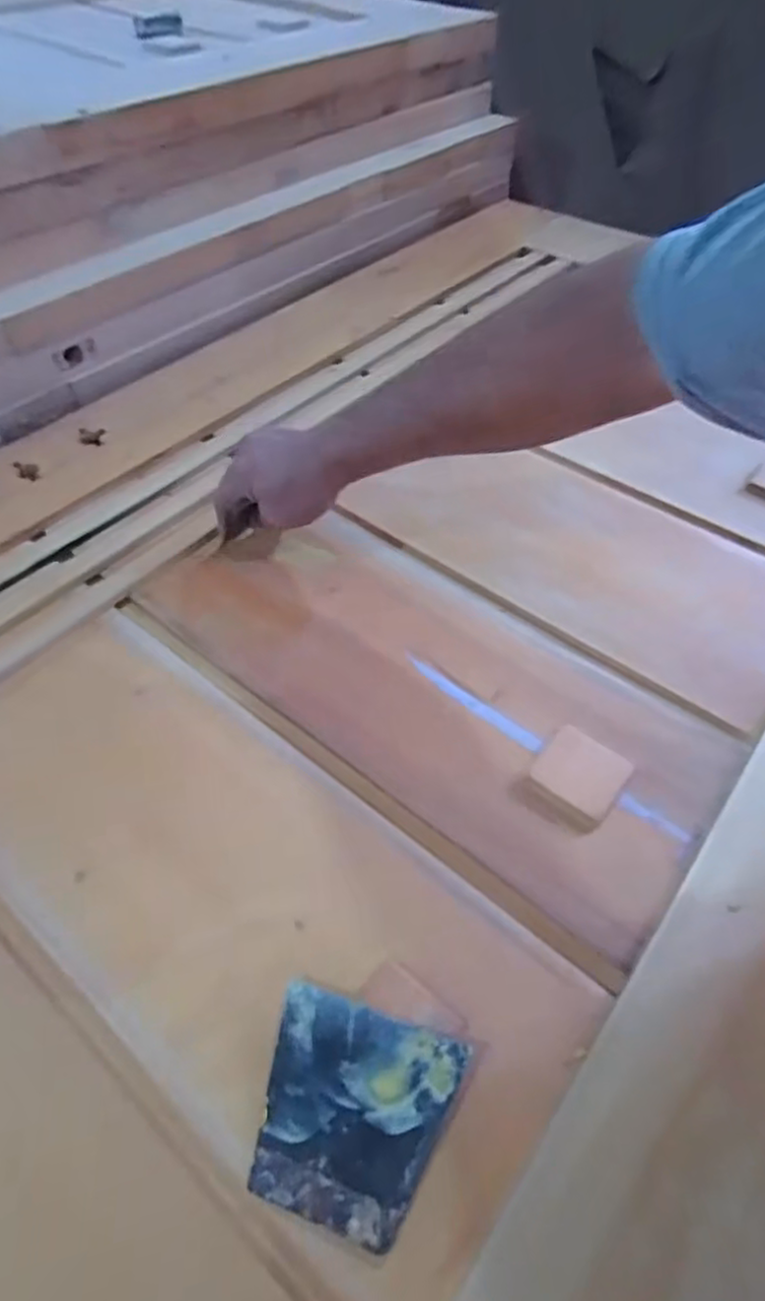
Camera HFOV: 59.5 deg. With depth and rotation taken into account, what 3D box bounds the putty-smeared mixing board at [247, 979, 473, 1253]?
[{"bbox_3d":[-0.017,0.246,0.360,0.102,0.004,0.098,14,57,13],"label":"putty-smeared mixing board"}]

